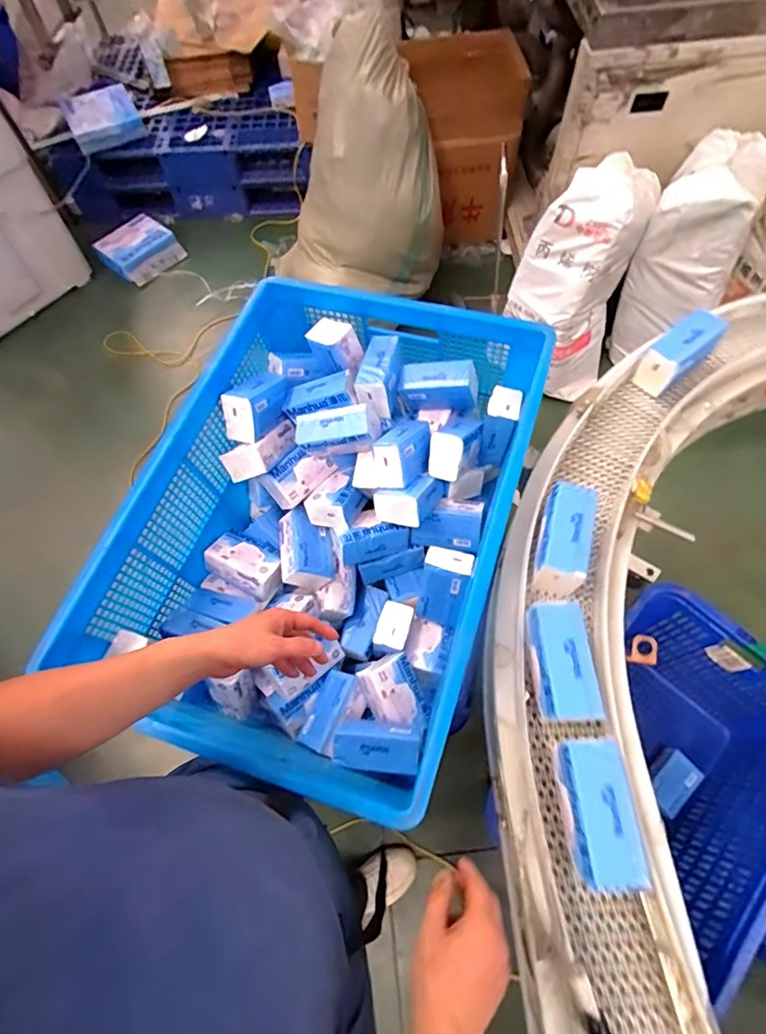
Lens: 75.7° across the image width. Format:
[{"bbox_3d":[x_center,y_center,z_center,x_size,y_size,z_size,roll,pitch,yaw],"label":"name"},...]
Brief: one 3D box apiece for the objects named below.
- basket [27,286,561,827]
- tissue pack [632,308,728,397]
[{"bbox_3d":[-0.084,0.014,0.909,0.545,0.361,0.764,17,67,10],"label":"basket"},{"bbox_3d":[0.516,-0.285,0.864,0.153,0.080,0.073,-37,69,-14],"label":"tissue pack"}]

